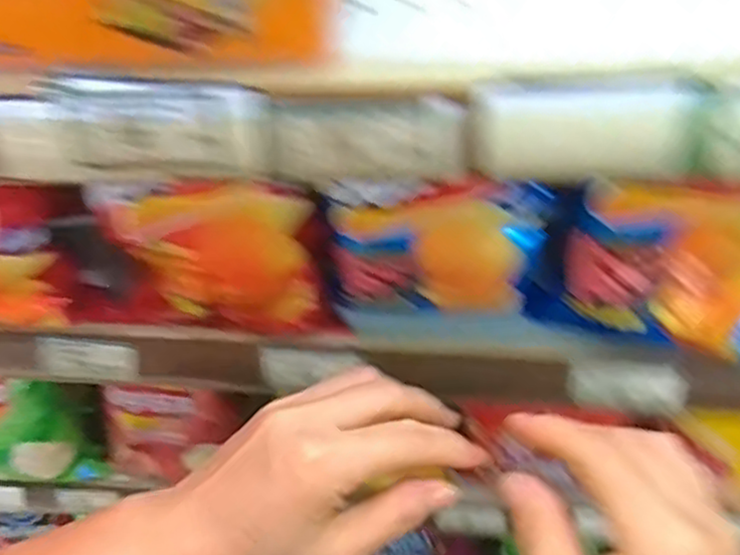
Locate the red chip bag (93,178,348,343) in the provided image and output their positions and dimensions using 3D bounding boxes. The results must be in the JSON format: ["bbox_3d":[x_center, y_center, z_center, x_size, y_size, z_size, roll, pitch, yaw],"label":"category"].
[{"bbox_3d":[-0.095,-0.005,0.431,0.146,0.119,0.039,1,54,6],"label":"red chip bag"}]

